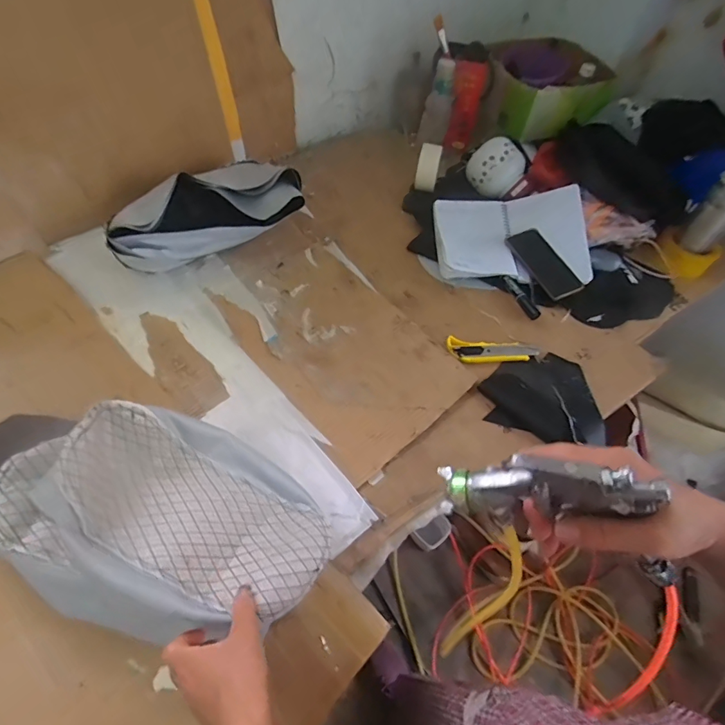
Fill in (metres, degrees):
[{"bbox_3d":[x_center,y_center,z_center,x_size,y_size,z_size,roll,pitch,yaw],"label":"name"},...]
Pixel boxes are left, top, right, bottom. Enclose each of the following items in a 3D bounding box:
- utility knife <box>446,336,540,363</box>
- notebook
[{"bbox_3d":[0.217,-0.018,0.742,0.150,0.018,0.041,2,59,2],"label":"utility knife"},{"bbox_3d":[0.282,-0.247,0.853,0.275,0.080,0.193,1,58,-1],"label":"notebook"}]

